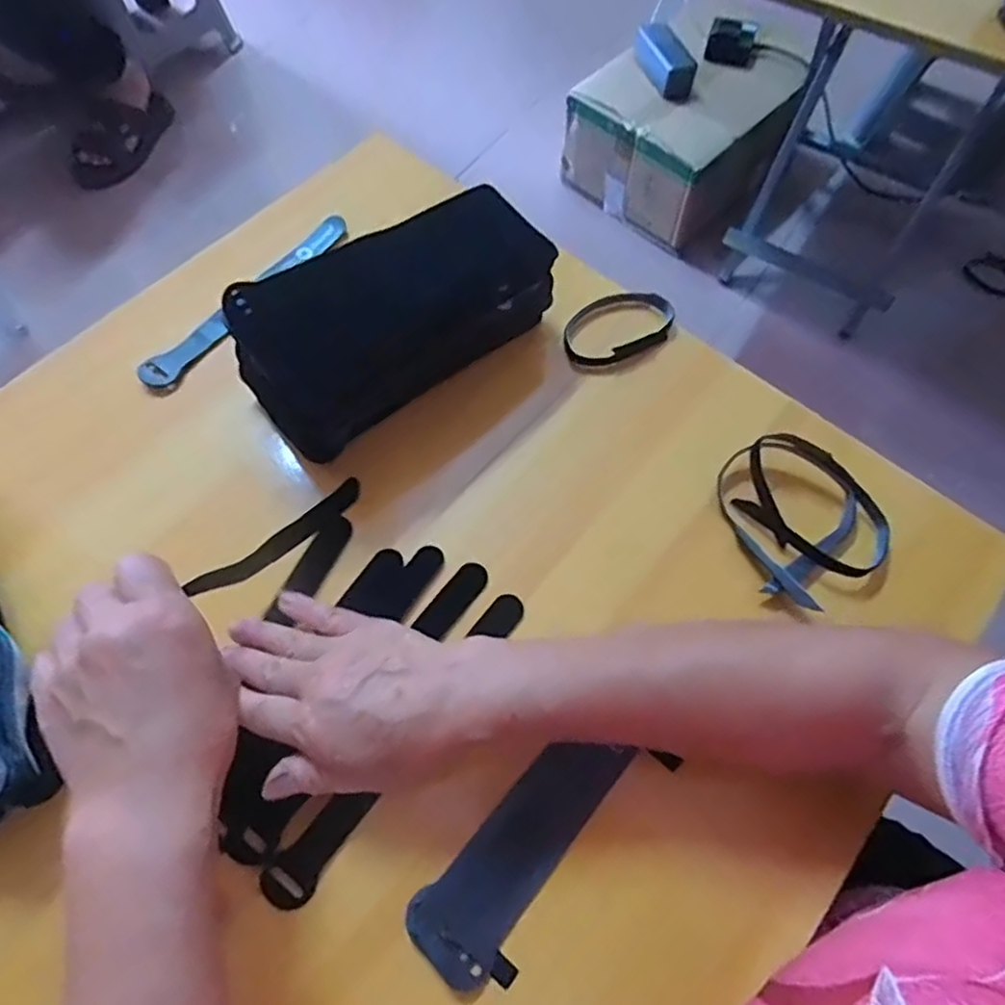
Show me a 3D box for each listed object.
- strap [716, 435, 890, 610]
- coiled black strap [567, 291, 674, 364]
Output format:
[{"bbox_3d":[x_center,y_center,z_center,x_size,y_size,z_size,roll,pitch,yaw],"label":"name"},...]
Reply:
[{"bbox_3d":[0.185,0.007,0.417,0.095,0.030,0.102,1,63,-1],"label":"strap"},{"bbox_3d":[0.089,-0.130,0.490,0.092,0.016,0.049,-24,66,-13],"label":"coiled black strap"}]

